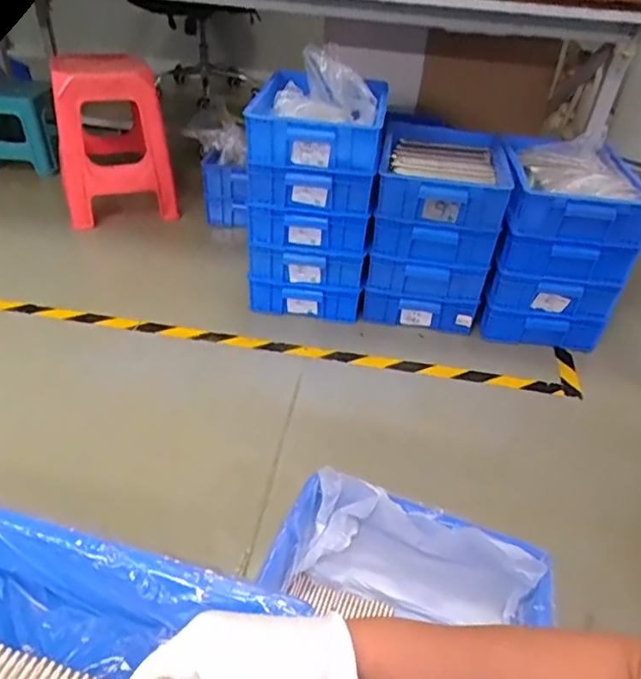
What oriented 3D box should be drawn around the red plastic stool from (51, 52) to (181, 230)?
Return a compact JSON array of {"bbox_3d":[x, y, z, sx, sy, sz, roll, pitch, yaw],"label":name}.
[{"bbox_3d":[-0.632,-0.606,1.746,0.329,0.445,0.310,-9,40,-17],"label":"red plastic stool"}]

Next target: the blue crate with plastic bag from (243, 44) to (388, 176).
[{"bbox_3d":[0.001,-0.550,1.323,0.295,0.186,0.367,7,38,2],"label":"blue crate with plastic bag"}]

